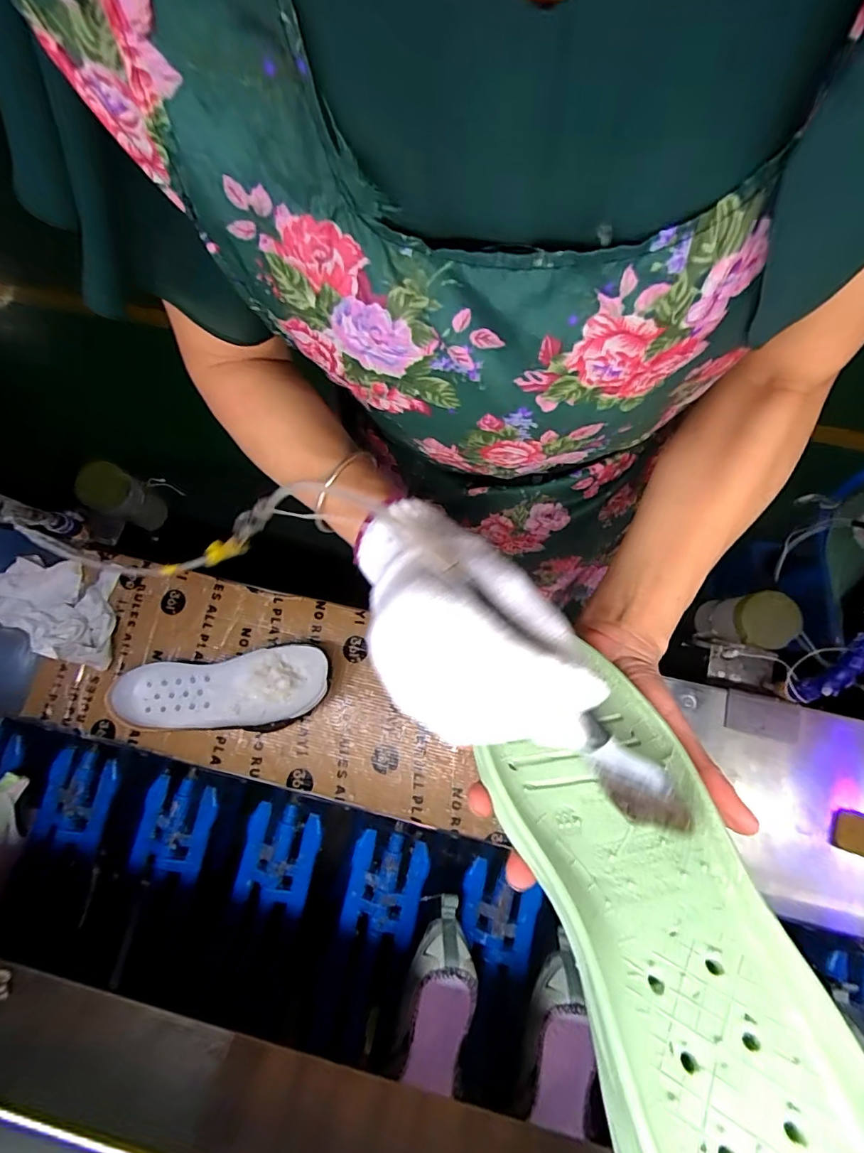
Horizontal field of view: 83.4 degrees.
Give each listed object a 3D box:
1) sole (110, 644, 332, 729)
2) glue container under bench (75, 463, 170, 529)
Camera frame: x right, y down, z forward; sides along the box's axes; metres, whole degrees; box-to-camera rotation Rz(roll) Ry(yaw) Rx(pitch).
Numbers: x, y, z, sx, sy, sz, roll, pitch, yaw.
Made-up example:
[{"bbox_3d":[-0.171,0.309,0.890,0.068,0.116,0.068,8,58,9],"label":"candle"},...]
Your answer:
[{"bbox_3d":[-0.251,0.140,0.596,0.255,0.044,0.089,-8,78,-1],"label":"sole"},{"bbox_3d":[-0.486,-0.123,0.765,0.074,0.131,0.069,28,80,6],"label":"glue container under bench"}]

